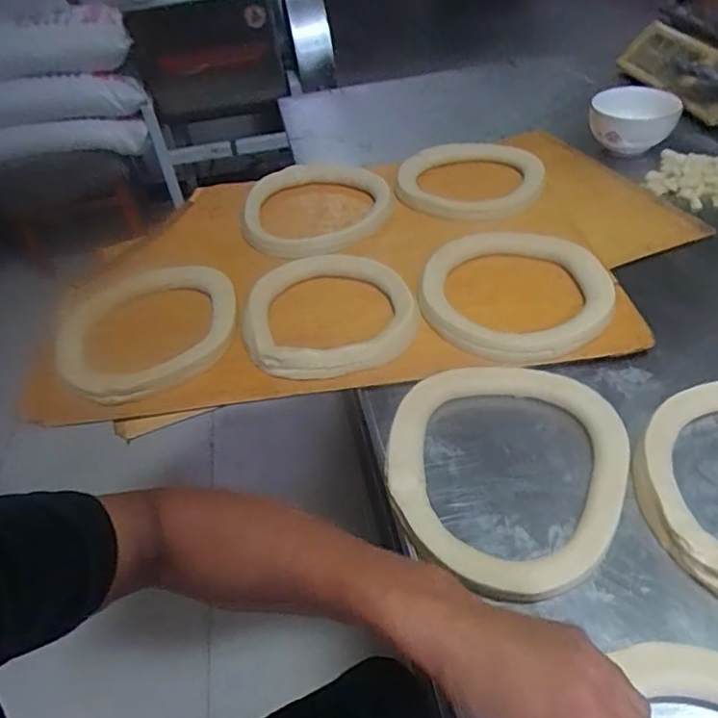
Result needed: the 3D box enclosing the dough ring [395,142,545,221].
[{"bbox_3d":[0.173,-0.288,0.898,0.219,0.032,0.219,0,44,5],"label":"dough ring"}]

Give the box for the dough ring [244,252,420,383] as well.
[{"bbox_3d":[-0.042,-0.063,0.685,0.197,0.026,0.215,-2,44,2],"label":"dough ring"}]

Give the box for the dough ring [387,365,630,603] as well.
[{"bbox_3d":[0.130,0.094,0.516,0.206,0.025,0.246,16,48,20],"label":"dough ring"}]

